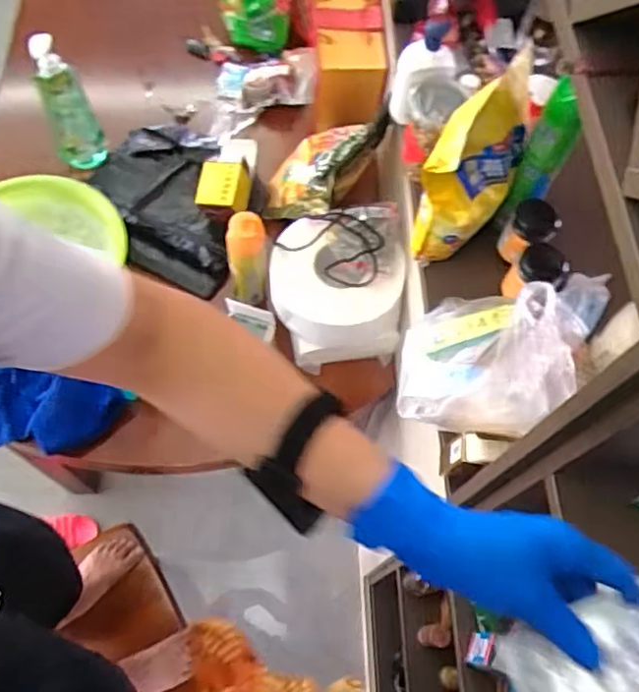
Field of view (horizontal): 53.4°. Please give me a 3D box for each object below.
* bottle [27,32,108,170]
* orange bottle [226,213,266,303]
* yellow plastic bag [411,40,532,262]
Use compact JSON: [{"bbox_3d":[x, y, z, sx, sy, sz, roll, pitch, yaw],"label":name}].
[{"bbox_3d":[-0.497,-0.468,1.260,0.093,0.296,0.070,-16,66,-11],"label":"bottle"},{"bbox_3d":[-0.124,-0.147,1.102,0.067,0.172,0.055,-8,33,-7],"label":"orange bottle"},{"bbox_3d":[0.205,-0.236,0.888,0.113,0.303,0.165,27,38,10],"label":"yellow plastic bag"}]

